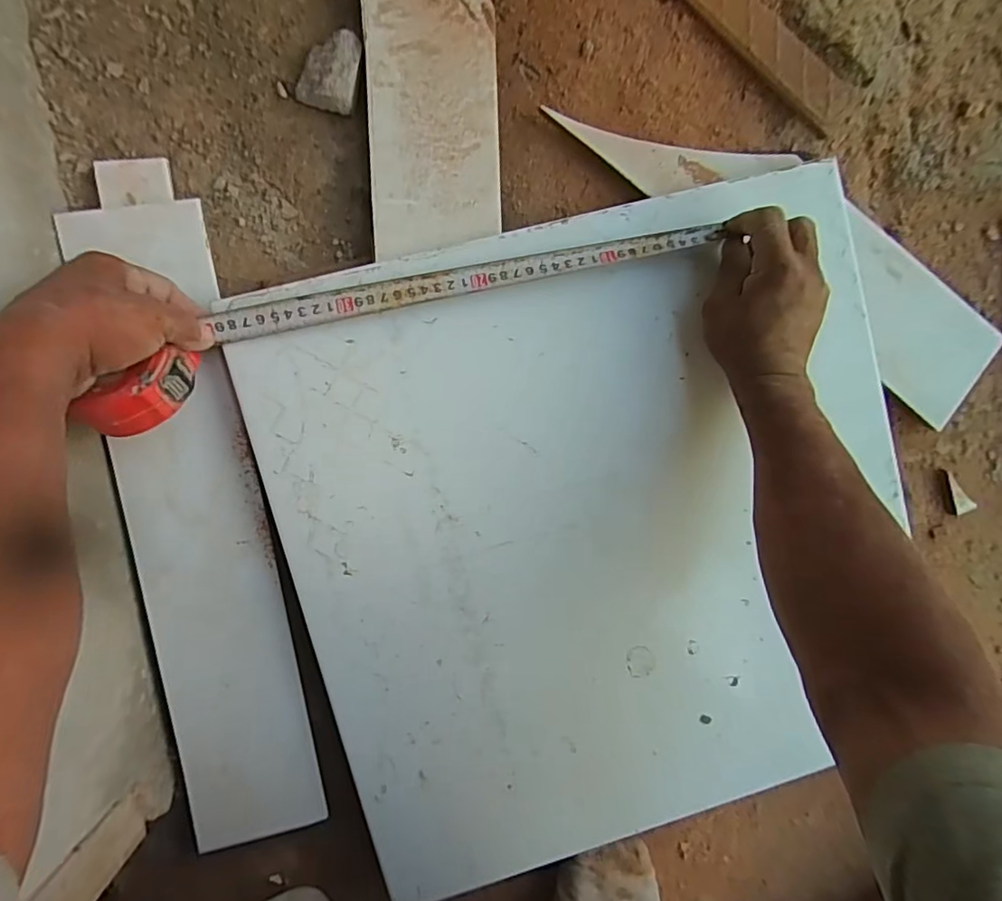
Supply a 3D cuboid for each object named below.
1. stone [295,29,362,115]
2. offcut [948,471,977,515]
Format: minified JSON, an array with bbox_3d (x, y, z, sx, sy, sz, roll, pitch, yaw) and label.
[{"bbox_3d":[-0.127,-0.287,0.405,0.041,0.024,0.056,18,93,-6],"label":"stone"},{"bbox_3d":[0.415,0.038,0.483,0.017,0.010,0.038,-12,77,-7],"label":"offcut"}]

